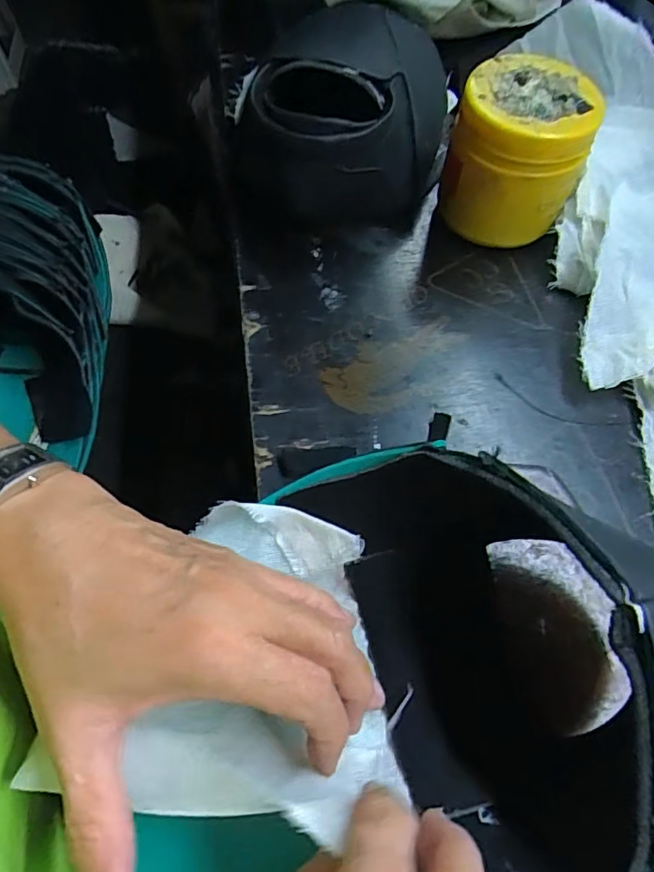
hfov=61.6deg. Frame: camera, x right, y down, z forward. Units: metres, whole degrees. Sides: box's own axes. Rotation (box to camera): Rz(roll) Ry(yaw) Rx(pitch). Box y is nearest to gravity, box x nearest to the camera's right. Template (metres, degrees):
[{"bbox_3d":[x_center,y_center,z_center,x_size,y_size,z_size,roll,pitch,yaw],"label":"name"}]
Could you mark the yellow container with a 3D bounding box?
[{"bbox_3d":[0.131,-0.190,0.389,0.085,0.106,0.078,1,61,-2],"label":"yellow container"}]

